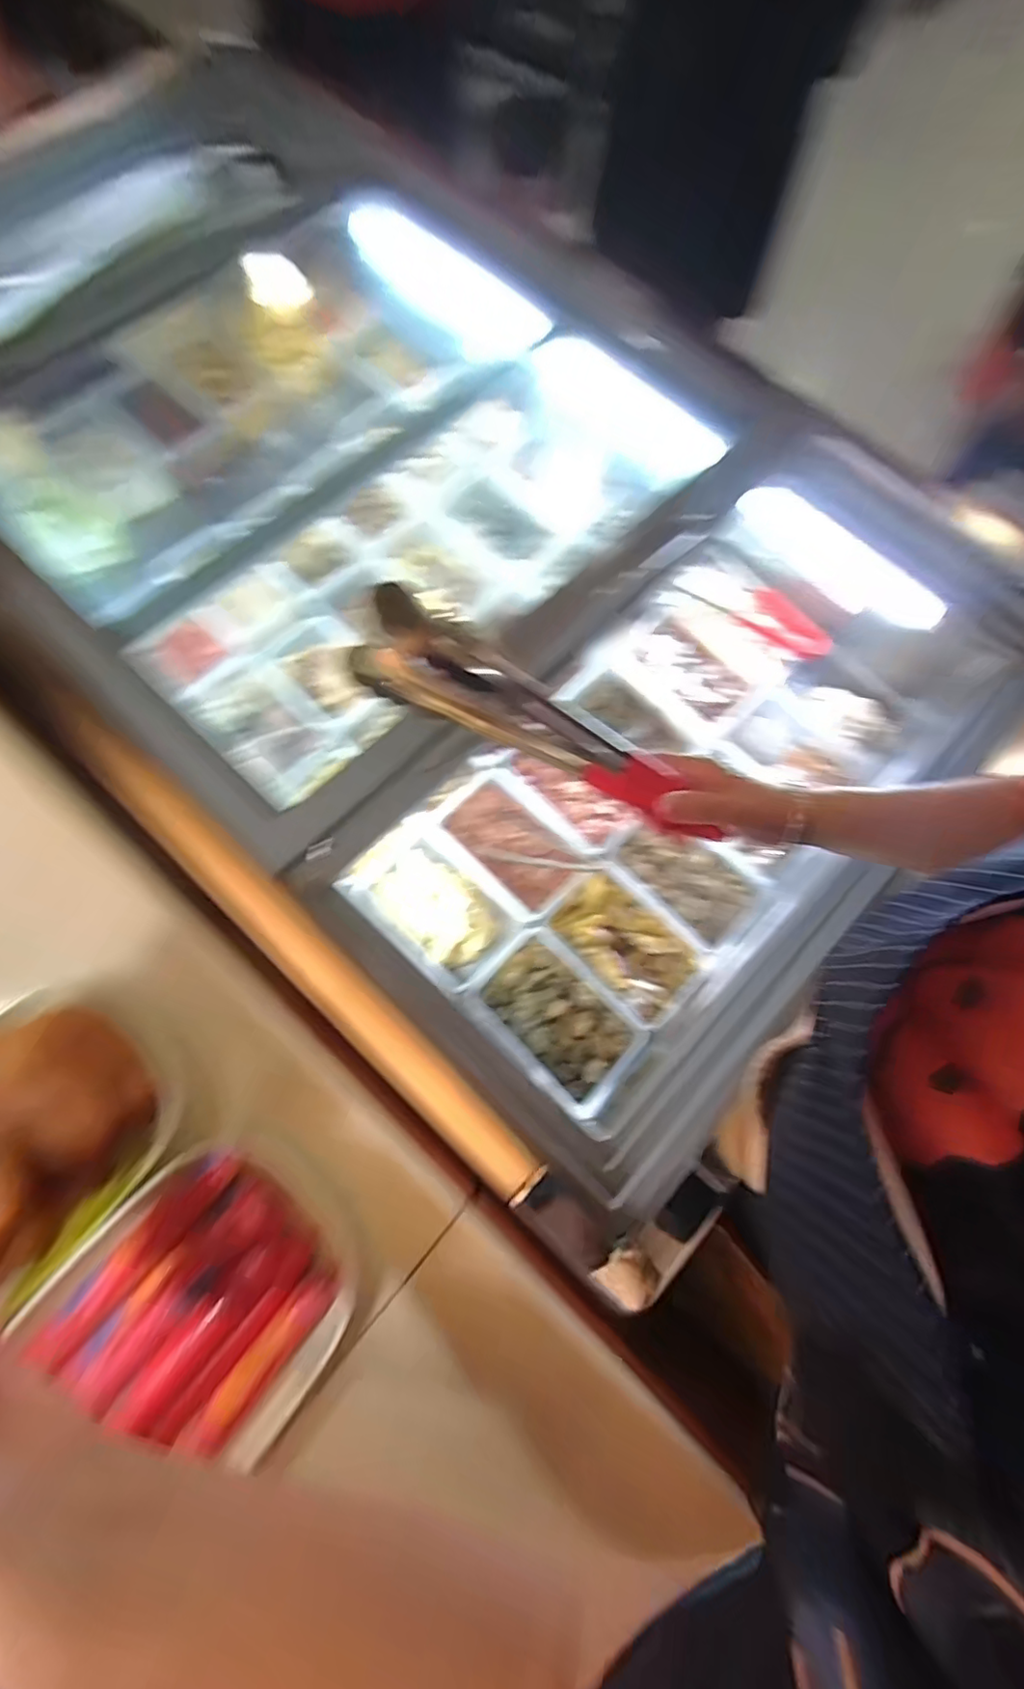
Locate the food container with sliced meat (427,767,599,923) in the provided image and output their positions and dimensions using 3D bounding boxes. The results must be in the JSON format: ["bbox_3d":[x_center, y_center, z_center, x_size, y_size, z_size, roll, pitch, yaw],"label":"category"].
[{"bbox_3d":[-0.008,-0.006,0.783,0.137,0.037,0.211,-43,79,-13],"label":"food container with sliced meat"}]

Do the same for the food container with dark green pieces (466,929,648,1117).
[{"bbox_3d":[0.055,0.207,0.701,0.131,0.061,0.196,-42,79,-13],"label":"food container with dark green pieces"}]

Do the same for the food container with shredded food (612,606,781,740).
[{"bbox_3d":[0.256,-0.249,0.858,0.206,0.061,0.136,39,76,9],"label":"food container with shredded food"}]

